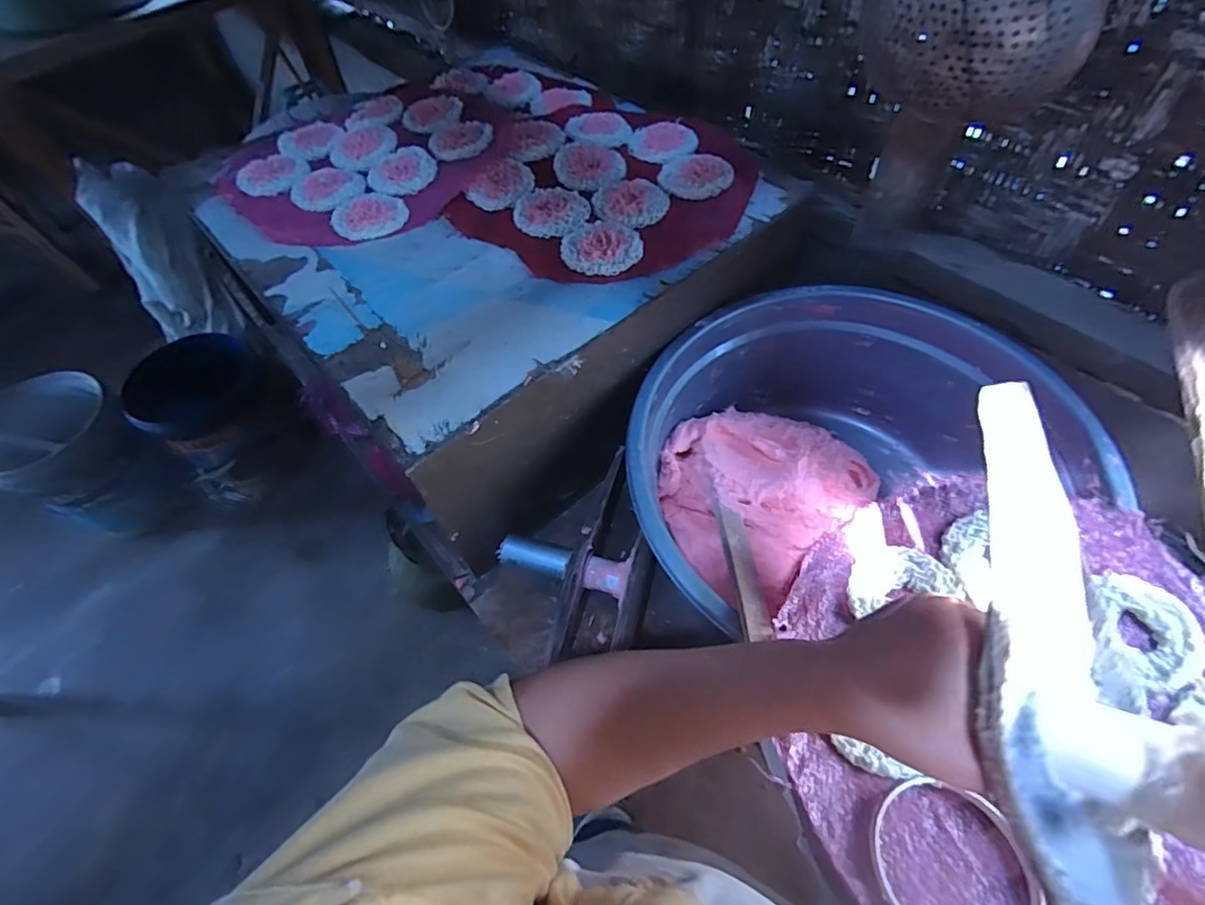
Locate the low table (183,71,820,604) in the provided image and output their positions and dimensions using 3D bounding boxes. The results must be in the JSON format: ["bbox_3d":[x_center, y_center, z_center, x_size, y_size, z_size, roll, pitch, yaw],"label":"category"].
[{"bbox_3d":[-0.136,-0.249,0.706,0.523,0.217,0.566,-35,61,-19],"label":"low table"}]

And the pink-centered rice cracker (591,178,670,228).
[{"bbox_3d":[0.031,-0.269,0.592,0.080,0.010,0.076,-2,56,3],"label":"pink-centered rice cracker"}]

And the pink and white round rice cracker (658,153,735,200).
[{"bbox_3d":[0.105,-0.311,0.612,0.078,0.004,0.078,-2,56,3],"label":"pink and white round rice cracker"}]

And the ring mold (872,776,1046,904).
[{"bbox_3d":[0.205,0.241,0.317,0.090,0.005,0.084,16,59,14],"label":"ring mold"}]

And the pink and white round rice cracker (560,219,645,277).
[{"bbox_3d":[0.000,-0.208,0.553,0.079,0.007,0.076,-2,56,3],"label":"pink and white round rice cracker"}]

